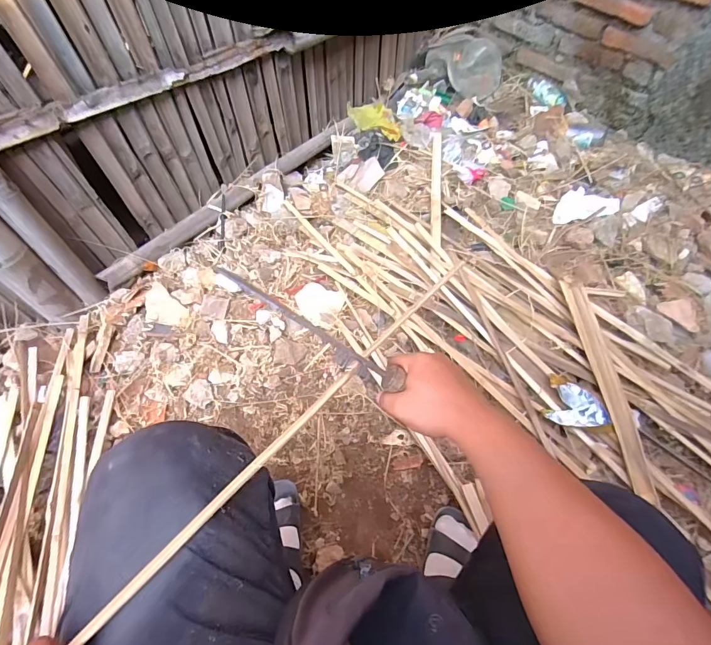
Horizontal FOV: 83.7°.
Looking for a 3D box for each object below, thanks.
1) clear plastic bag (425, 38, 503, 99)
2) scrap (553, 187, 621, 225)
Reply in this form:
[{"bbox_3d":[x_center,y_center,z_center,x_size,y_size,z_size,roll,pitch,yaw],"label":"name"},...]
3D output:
[{"bbox_3d":[0.356,-0.839,1.301,0.250,0.085,0.202,13,61,4],"label":"clear plastic bag"},{"bbox_3d":[0.612,-0.320,1.068,0.183,0.025,0.096,-9,62,-8],"label":"scrap"}]

